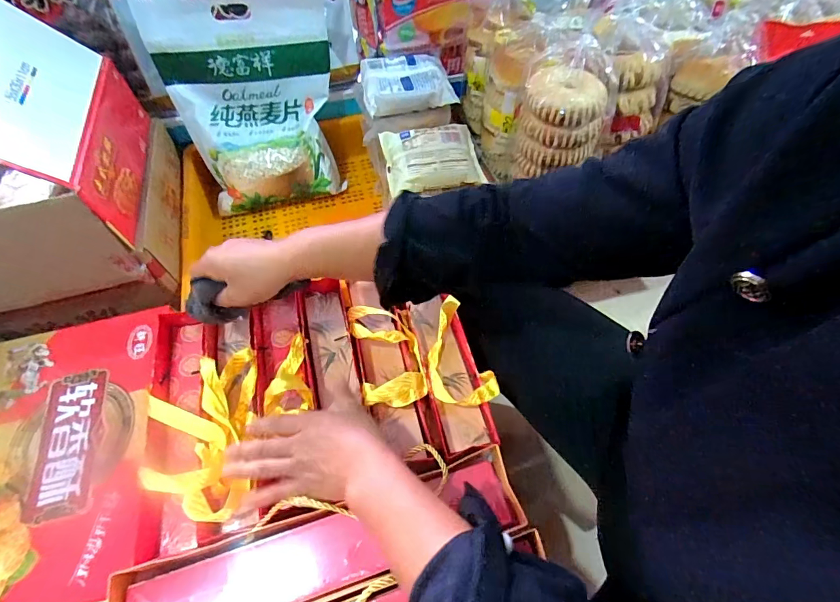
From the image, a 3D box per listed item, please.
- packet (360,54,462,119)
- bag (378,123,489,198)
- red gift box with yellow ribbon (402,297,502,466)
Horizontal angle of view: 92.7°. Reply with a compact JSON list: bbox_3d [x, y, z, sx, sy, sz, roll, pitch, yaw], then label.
[{"bbox_3d":[-0.024,-0.392,0.719,0.156,0.045,0.128,-7,59,-4],"label":"packet"},{"bbox_3d":[0.018,-0.251,0.687,0.154,0.037,0.124,-9,59,-6],"label":"bag"},{"bbox_3d":[0.038,0.082,0.506,0.075,0.051,0.202,-14,60,-8],"label":"red gift box with yellow ribbon"}]

